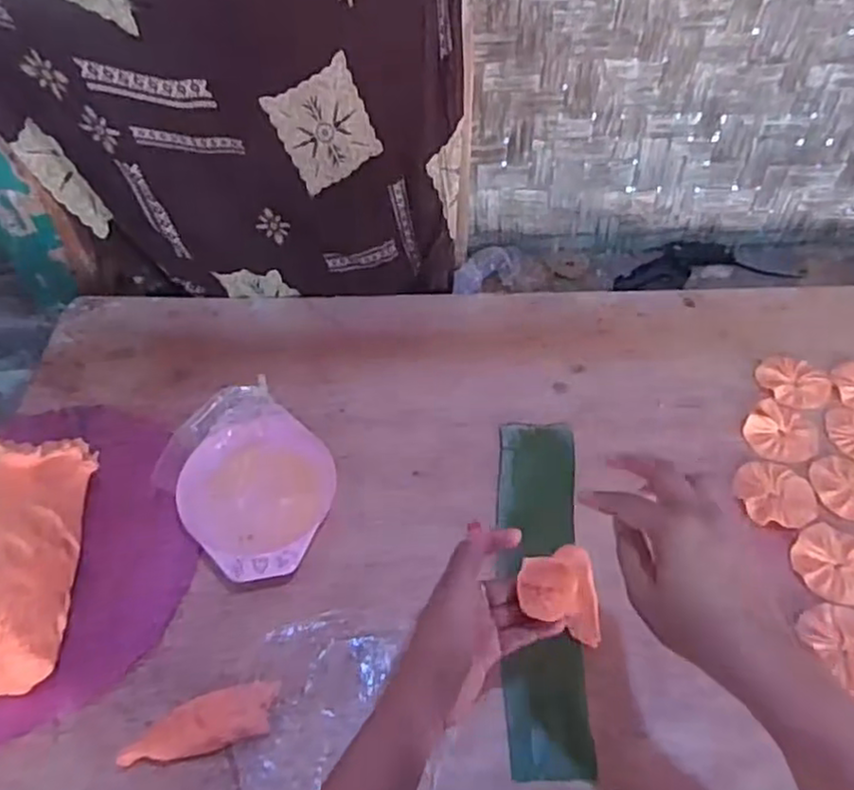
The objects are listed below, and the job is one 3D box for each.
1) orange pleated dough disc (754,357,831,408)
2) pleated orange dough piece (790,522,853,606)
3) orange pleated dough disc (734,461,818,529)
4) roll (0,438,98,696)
[{"bbox_3d":[0.402,-0.013,0.759,0.075,0.007,0.068,29,58,23],"label":"orange pleated dough disc"},{"bbox_3d":[0.375,0.152,0.630,0.075,0.004,0.073,-29,56,-20],"label":"pleated orange dough piece"},{"bbox_3d":[0.341,0.095,0.677,0.072,0.006,0.076,-1,51,1],"label":"orange pleated dough disc"},{"bbox_3d":[-0.350,0.135,0.581,0.092,0.110,0.222,-9,52,-5],"label":"roll"}]

